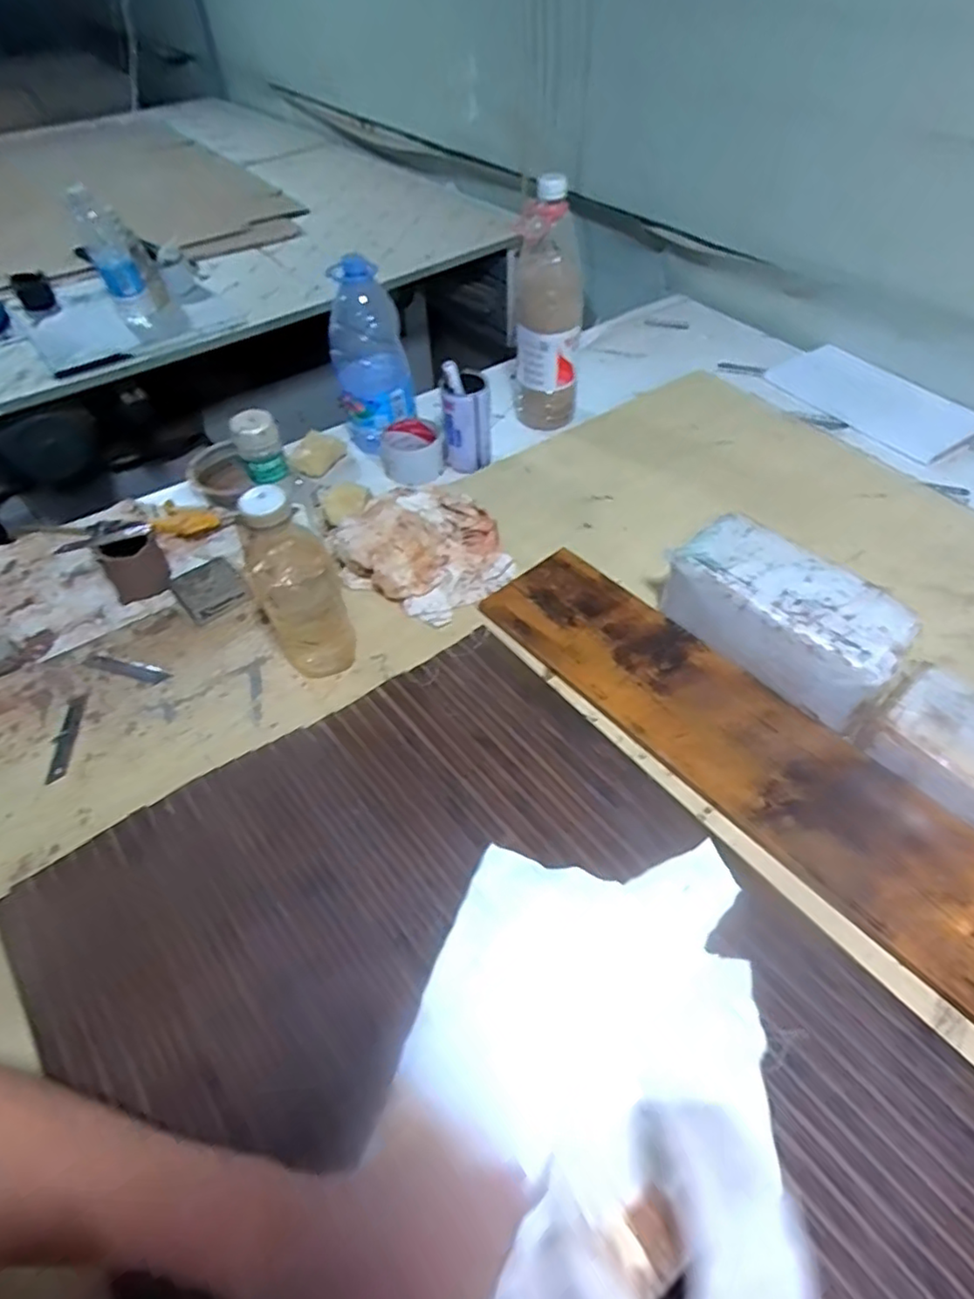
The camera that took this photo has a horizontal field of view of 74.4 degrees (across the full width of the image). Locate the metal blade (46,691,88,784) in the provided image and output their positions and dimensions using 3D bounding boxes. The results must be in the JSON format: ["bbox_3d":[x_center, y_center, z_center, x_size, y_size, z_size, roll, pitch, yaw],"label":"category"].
[{"bbox_3d":[-0.409,0.083,0.625,0.021,0.004,0.100,-9,52,-4],"label":"metal blade"}]

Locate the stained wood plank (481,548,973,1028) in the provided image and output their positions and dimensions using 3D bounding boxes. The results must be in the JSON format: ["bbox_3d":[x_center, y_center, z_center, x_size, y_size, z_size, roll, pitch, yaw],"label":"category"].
[{"bbox_3d":[0.289,0.131,0.550,0.144,0.018,0.740,-36,58,-23],"label":"stained wood plank"}]

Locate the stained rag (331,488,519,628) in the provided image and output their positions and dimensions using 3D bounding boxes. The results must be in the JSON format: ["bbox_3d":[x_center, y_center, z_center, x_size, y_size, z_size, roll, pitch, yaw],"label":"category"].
[{"bbox_3d":[-0.071,-0.125,0.725,0.178,0.081,0.162,-29,56,-19],"label":"stained rag"}]

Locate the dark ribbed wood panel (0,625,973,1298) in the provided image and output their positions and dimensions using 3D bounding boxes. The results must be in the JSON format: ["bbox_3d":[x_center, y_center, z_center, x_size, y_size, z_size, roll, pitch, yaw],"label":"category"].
[{"bbox_3d":[-0.013,0.255,0.429,0.459,0.040,0.564,-33,57,-21],"label":"dark ribbed wood panel"}]

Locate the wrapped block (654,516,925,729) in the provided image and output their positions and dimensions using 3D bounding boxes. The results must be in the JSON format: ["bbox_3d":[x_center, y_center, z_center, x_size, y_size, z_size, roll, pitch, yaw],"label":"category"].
[{"bbox_3d":[0.280,-0.033,0.624,0.101,0.092,0.221,-36,58,-23],"label":"wrapped block"}]

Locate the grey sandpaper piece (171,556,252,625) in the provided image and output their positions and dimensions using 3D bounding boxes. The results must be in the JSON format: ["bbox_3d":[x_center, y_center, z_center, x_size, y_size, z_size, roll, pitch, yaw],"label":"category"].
[{"bbox_3d":[-0.312,-0.066,0.727,0.066,0.028,0.071,-35,58,-22],"label":"grey sandpaper piece"}]

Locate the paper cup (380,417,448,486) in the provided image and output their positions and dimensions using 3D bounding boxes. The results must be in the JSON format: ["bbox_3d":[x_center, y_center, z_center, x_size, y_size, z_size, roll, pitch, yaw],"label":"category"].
[{"bbox_3d":[-0.106,-0.278,0.905,0.085,0.055,0.075,-15,52,-8],"label":"paper cup"}]

